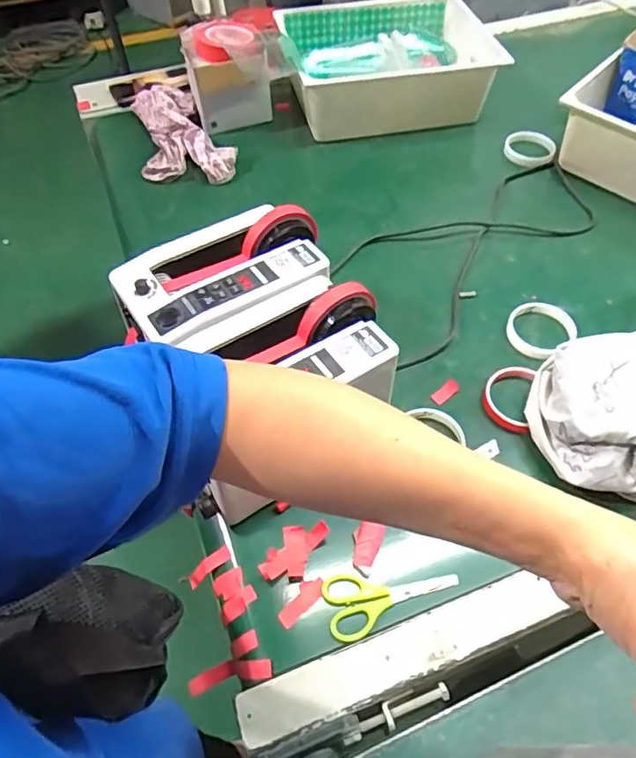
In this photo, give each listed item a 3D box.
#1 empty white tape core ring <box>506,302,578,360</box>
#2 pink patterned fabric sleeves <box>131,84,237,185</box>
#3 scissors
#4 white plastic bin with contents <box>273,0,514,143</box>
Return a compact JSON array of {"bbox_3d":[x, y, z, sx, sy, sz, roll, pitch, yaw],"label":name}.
[{"bbox_3d":[0.288,-0.063,0.730,0.084,0.013,0.090,-2,57,3],"label":"empty white tape core ring"},{"bbox_3d":[-0.255,-0.427,0.983,0.150,0.059,0.272,-23,58,-14],"label":"pink patterned fabric sleeves"},{"bbox_3d":[0.069,0.204,0.535,0.125,0.014,0.058,-13,56,-8],"label":"scissors"},{"bbox_3d":[0.134,-0.595,1.051,0.389,0.130,0.280,-7,55,-4],"label":"white plastic bin with contents"}]

